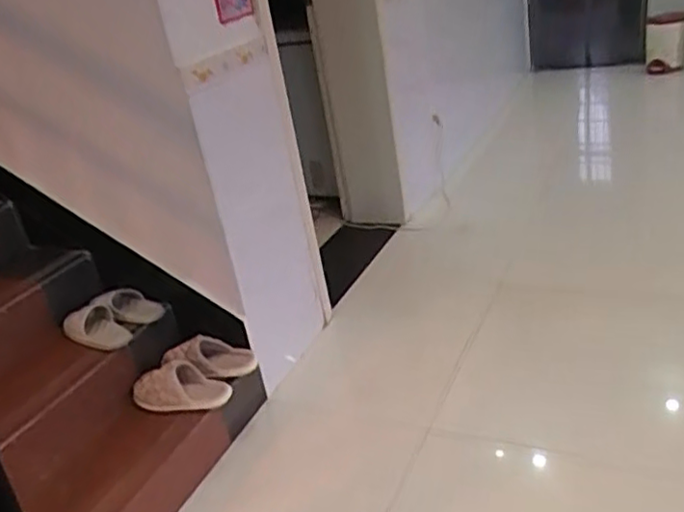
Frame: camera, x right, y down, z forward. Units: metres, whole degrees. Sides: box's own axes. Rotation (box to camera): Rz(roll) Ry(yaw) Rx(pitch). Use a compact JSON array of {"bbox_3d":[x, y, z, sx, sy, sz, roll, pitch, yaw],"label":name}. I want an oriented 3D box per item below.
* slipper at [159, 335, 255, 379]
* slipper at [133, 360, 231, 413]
[{"bbox_3d":[-0.382,0.282,1.873,0.263,0.077,0.113,-2,27,18],"label":"slipper"},{"bbox_3d":[-0.435,0.358,1.811,0.289,0.092,0.116,0,28,20],"label":"slipper"}]

